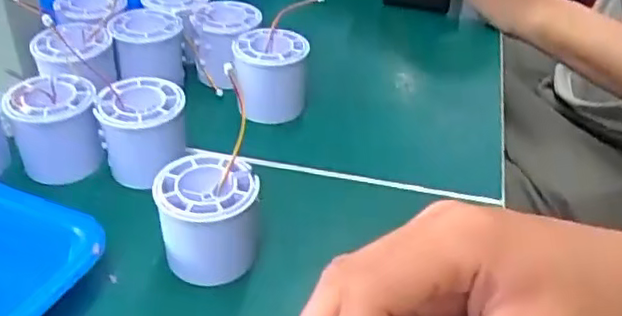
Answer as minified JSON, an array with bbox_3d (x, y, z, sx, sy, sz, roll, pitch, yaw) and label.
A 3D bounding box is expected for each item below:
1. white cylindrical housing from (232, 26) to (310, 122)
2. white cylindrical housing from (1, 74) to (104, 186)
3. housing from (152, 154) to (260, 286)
[{"bbox_3d":[-0.029,-0.062,0.495,0.051,0.054,0.051,4,37,2],"label":"white cylindrical housing"},{"bbox_3d":[-0.167,-0.018,0.432,0.051,0.057,0.051,1,37,-1],"label":"white cylindrical housing"},{"bbox_3d":[-0.056,0.034,0.365,0.051,0.053,0.046,-3,37,-7],"label":"housing"}]

